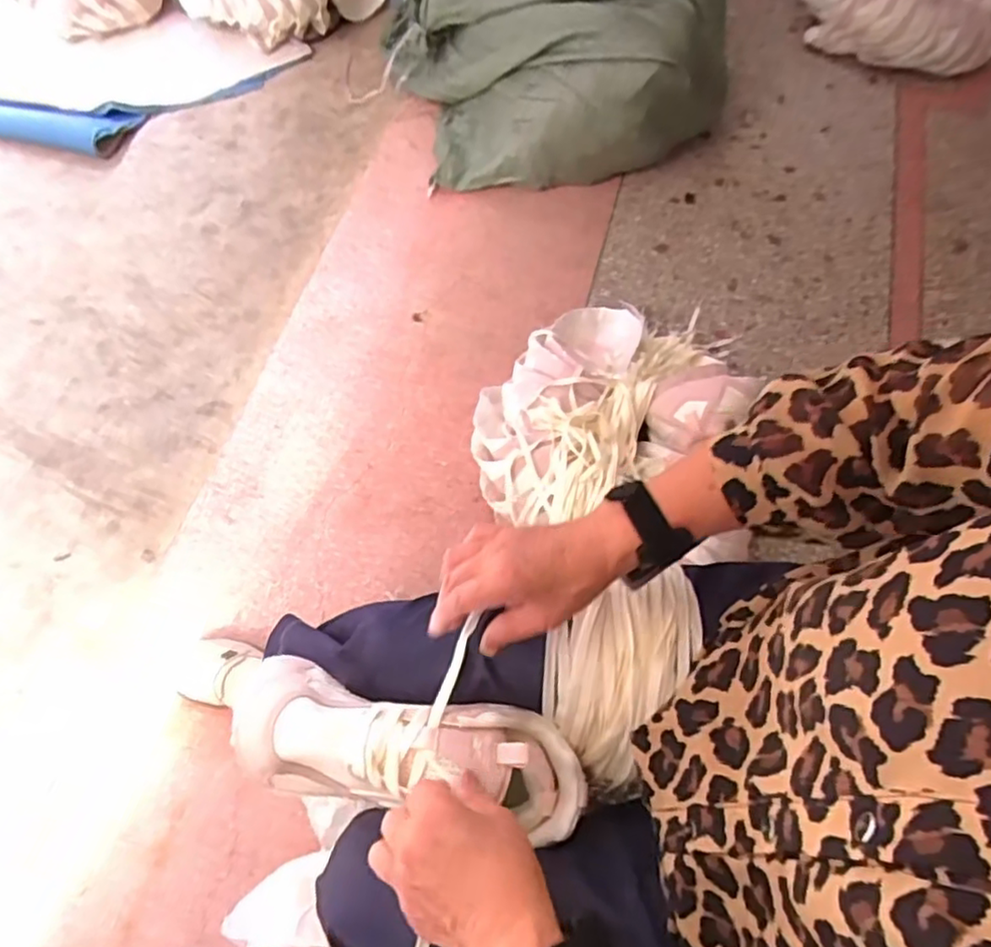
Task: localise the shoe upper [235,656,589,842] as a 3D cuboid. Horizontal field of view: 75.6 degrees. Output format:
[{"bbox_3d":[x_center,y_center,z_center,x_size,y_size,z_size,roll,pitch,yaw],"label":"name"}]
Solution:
[{"bbox_3d":[-0.061,0.204,0.471,0.250,0.094,0.089,12,66,-2],"label":"shoe upper"}]

